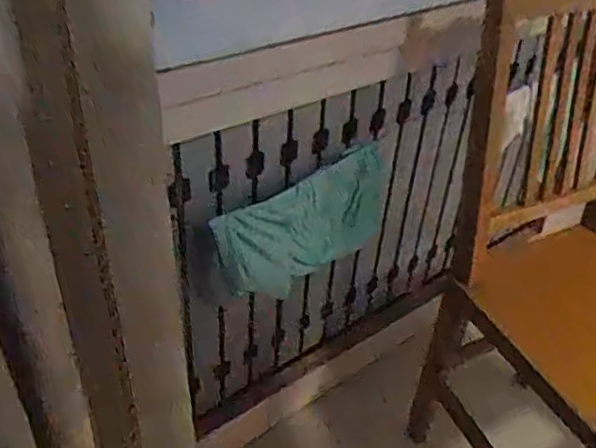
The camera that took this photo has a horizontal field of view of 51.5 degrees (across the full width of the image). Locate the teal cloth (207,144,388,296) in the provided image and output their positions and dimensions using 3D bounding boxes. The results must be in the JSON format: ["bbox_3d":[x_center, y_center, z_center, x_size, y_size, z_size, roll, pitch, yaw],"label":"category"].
[{"bbox_3d":[0.012,0.002,0.980,0.342,0.172,0.039,-28,46,-36],"label":"teal cloth"}]

